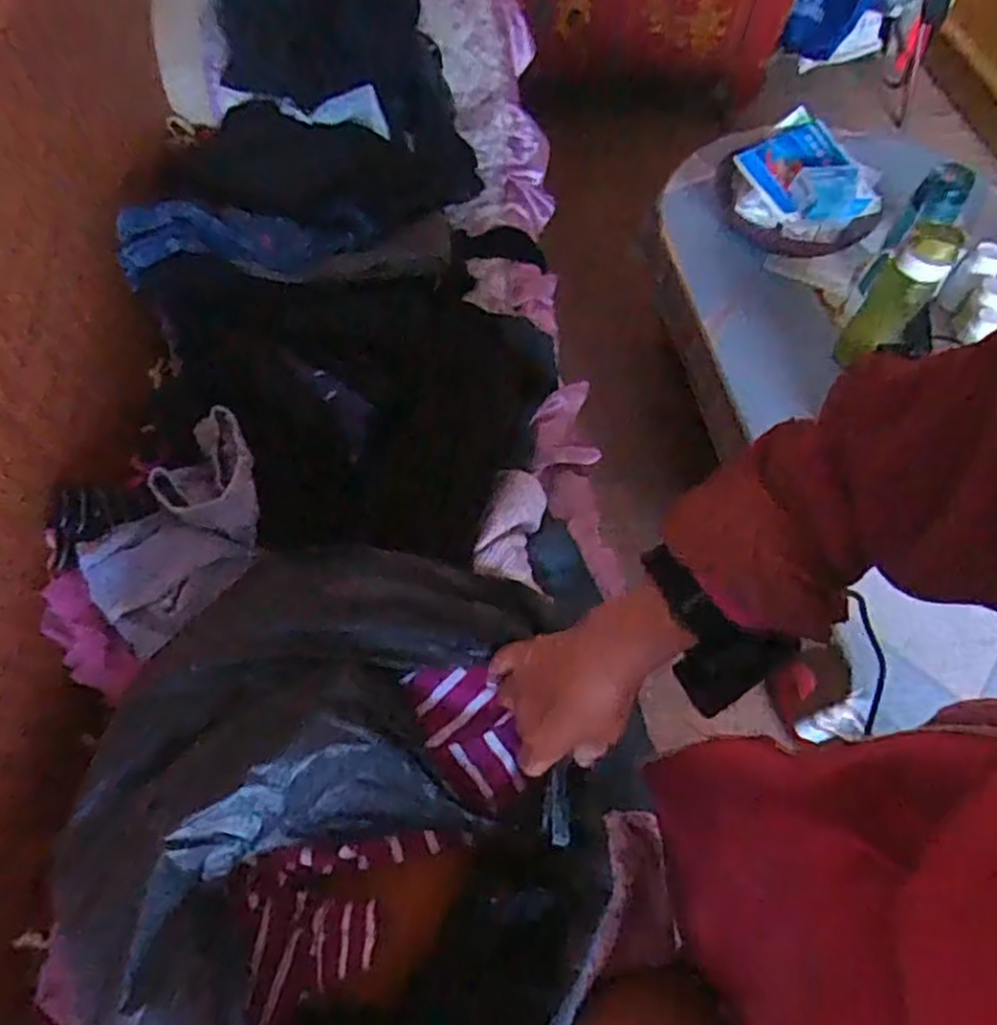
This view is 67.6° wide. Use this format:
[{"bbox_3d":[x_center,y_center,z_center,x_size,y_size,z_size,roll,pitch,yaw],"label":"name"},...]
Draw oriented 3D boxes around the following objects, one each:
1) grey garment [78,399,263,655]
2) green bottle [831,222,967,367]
[{"bbox_3d":[-0.322,0.012,0.778,0.139,0.063,0.261,22,58,10],"label":"grey garment"},{"bbox_3d":[0.549,-0.292,1.004,0.083,0.192,0.069,-22,62,-17],"label":"green bottle"}]

